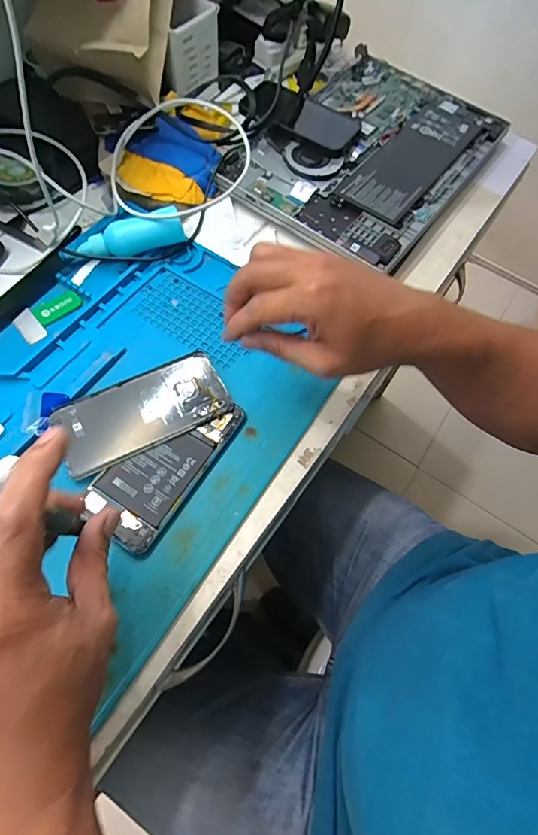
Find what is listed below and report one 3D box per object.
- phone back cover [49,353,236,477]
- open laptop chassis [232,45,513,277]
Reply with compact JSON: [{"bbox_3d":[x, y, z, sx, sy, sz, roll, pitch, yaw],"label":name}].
[{"bbox_3d":[-0.110,-0.007,0.385,0.143,0.004,0.071,-25,69,-16],"label":"phone back cover"},{"bbox_3d":[0.131,-0.347,0.561,0.246,0.021,0.370,35,66,12],"label":"open laptop chassis"}]

